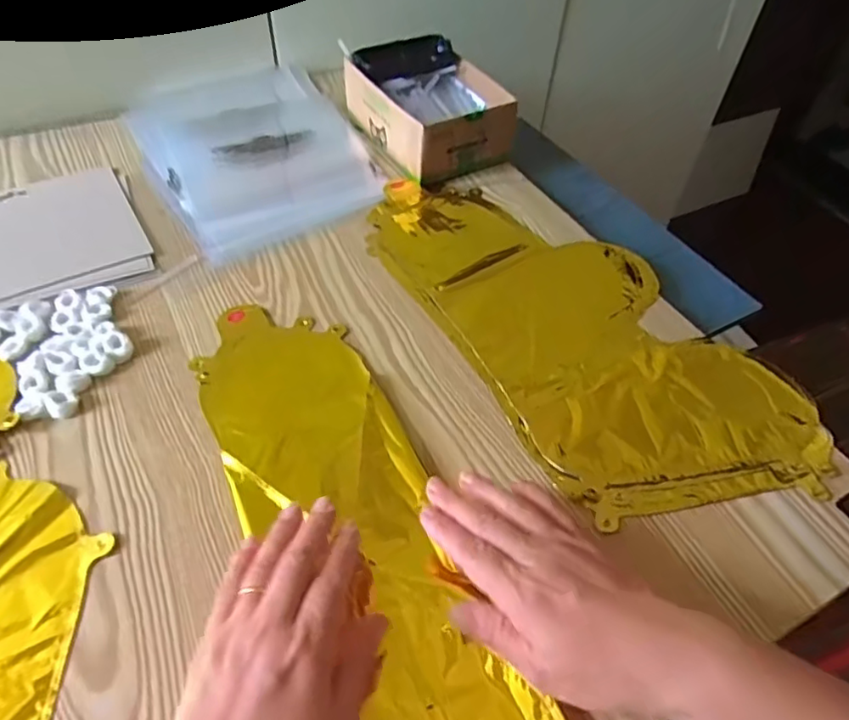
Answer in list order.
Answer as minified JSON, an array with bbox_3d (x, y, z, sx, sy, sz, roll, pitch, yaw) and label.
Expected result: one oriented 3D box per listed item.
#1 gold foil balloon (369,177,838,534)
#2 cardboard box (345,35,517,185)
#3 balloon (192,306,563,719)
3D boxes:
[{"bbox_3d":[0.121,-0.045,0.517,0.210,0.012,0.422,-23,55,-20],"label":"gold foil balloon"},{"bbox_3d":[-0.002,-0.291,0.677,0.125,0.070,0.185,-24,55,-21],"label":"cardboard box"},{"bbox_3d":[-0.045,0.117,0.381,0.125,0.014,0.439,-21,54,-18],"label":"balloon"}]

